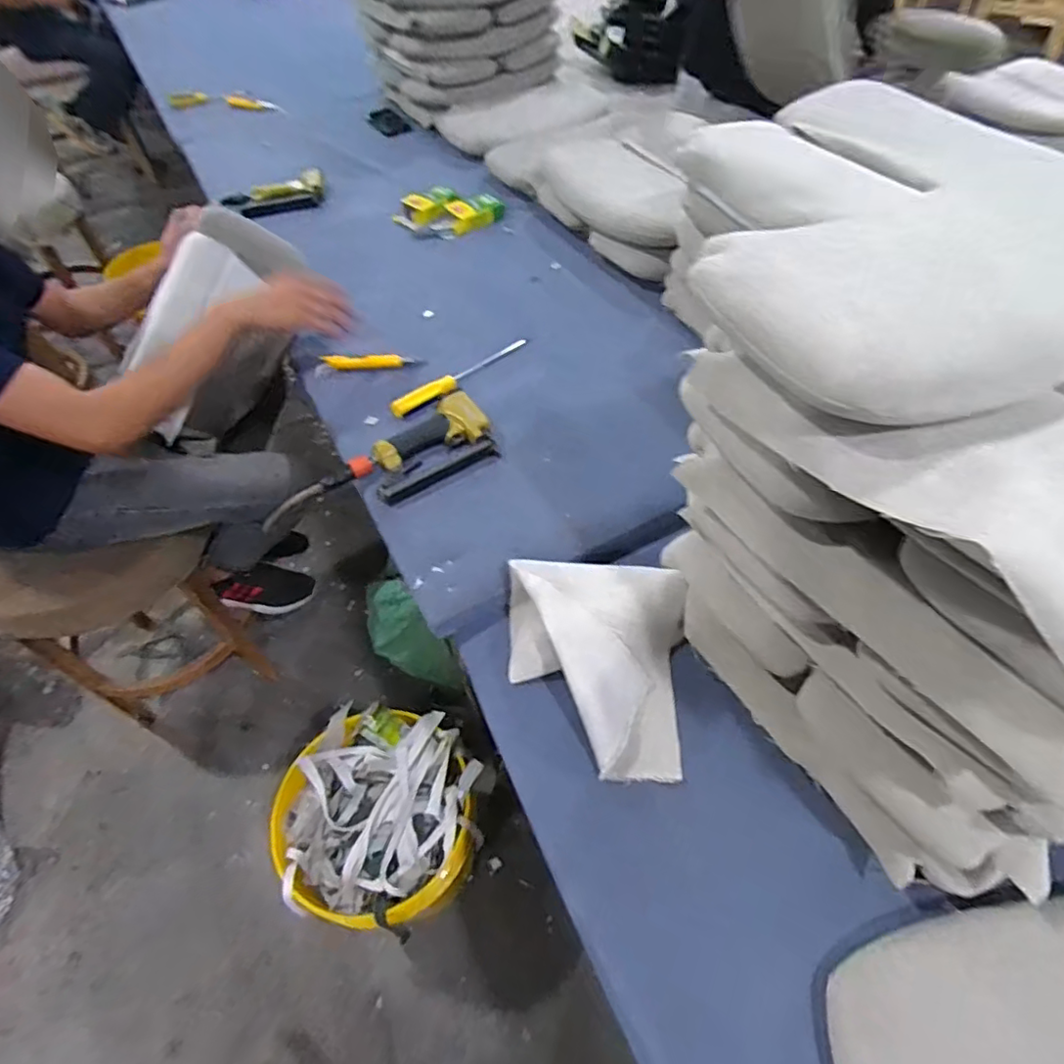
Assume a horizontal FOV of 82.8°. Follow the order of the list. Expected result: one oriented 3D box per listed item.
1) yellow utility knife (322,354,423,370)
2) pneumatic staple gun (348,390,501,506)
[{"bbox_3d":[-0.271,-0.290,1.030,0.160,0.025,0.019,-7,51,-22],"label":"yellow utility knife"},{"bbox_3d":[-0.156,-0.118,0.890,0.218,0.042,0.127,-32,58,-20],"label":"pneumatic staple gun"}]

